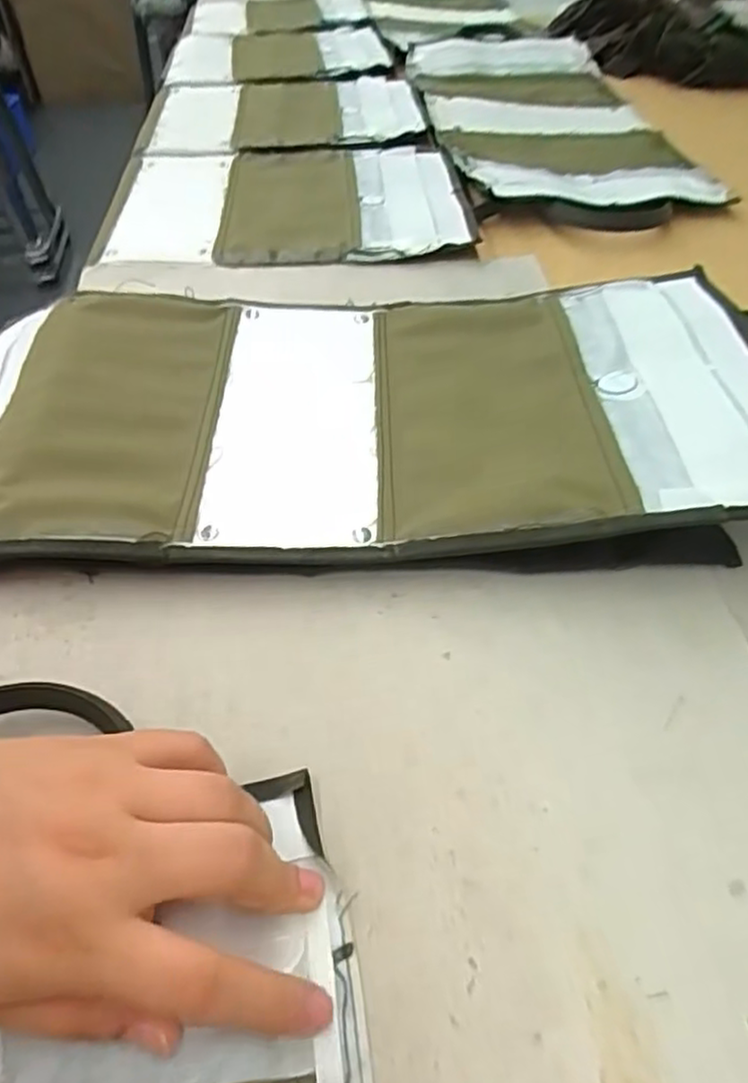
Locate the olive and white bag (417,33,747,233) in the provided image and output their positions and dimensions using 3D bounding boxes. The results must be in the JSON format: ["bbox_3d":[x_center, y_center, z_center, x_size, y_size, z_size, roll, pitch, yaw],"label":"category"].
[{"bbox_3d":[0.187,-0.488,0.793,0.252,0.022,0.576,-3,47,-1],"label":"olive and white bag"}]

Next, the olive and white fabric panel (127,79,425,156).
[{"bbox_3d":[-0.106,-0.503,0.813,0.299,0.031,0.249,-3,47,-1],"label":"olive and white fabric panel"}]

